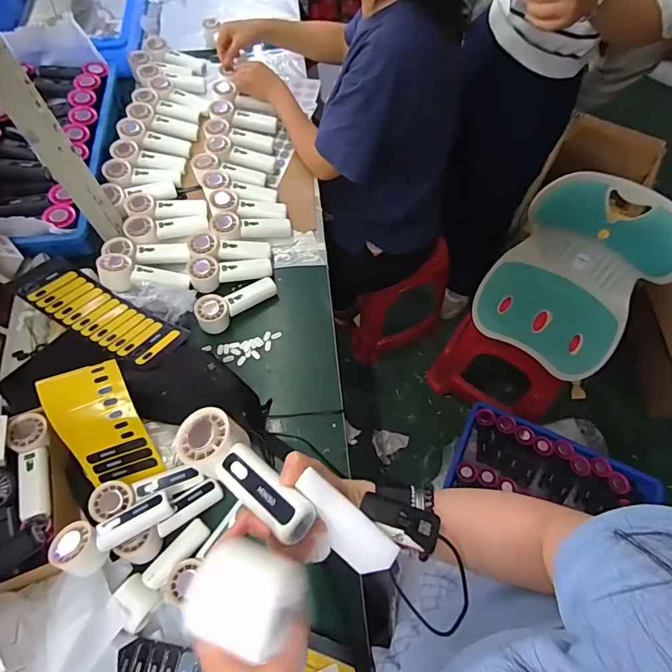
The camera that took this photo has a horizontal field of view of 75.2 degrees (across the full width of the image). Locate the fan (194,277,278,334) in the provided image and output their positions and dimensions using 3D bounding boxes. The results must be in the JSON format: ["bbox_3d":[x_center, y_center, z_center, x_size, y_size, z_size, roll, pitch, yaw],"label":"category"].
[{"bbox_3d":[-0.186,-0.065,0.817,0.159,0.055,0.054,-36,68,-16],"label":"fan"}]

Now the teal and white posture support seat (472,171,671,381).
[{"bbox_3d":[0.550,-0.137,0.995,0.333,0.323,0.295,37,70,17],"label":"teal and white posture support seat"}]

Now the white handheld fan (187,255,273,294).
[{"bbox_3d":[-0.201,-0.126,0.836,0.153,0.041,0.066,-15,64,-6],"label":"white handheld fan"}]

